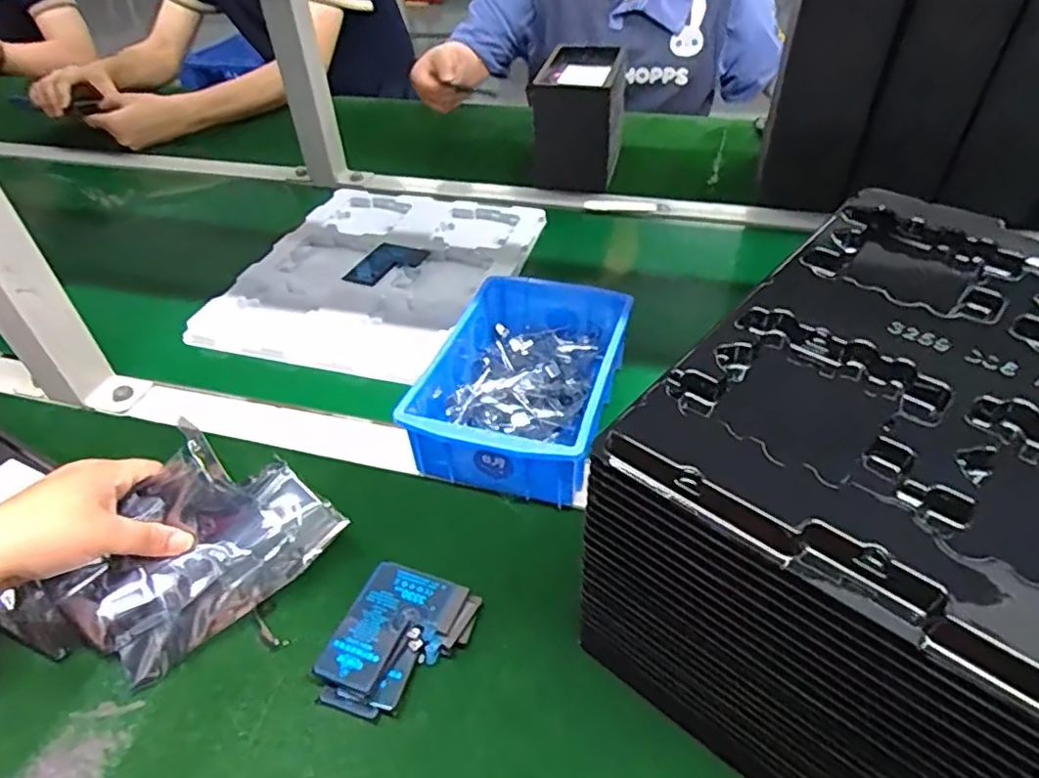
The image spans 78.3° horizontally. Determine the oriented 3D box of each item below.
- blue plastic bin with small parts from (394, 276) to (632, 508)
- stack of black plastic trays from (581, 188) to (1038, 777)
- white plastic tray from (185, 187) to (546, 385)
[{"bbox_3d":[0.007,-0.010,0.503,0.131,0.064,0.205,13,44,17],"label":"blue plastic bin with small parts"},{"bbox_3d":[0.203,0.056,0.333,0.204,0.177,0.286,31,52,32],"label":"stack of black plastic trays"},{"bbox_3d":[-0.144,-0.136,0.688,0.267,0.019,0.325,10,45,16],"label":"white plastic tray"}]

